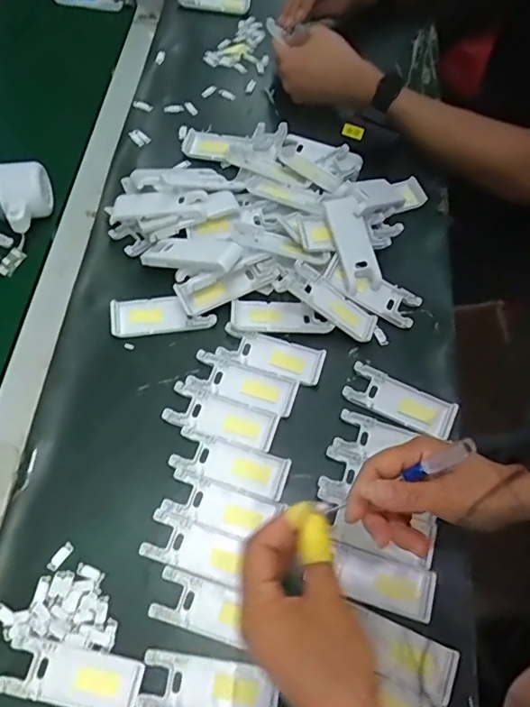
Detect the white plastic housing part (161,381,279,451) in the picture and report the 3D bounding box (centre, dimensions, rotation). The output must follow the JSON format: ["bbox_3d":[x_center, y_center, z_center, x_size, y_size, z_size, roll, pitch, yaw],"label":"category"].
[{"bbox_3d":[-0.041,0.059,0.493,0.104,0.006,0.041,16,64,5],"label":"white plastic housing part"}]

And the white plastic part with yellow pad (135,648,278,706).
[{"bbox_3d":[-0.042,0.258,0.398,0.103,0.008,0.042,10,64,2],"label":"white plastic part with yellow pad"}]

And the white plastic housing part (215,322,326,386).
[{"bbox_3d":[0.007,0.002,0.519,0.104,0.006,0.039,15,64,5],"label":"white plastic housing part"}]

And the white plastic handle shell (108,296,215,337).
[{"bbox_3d":[-0.106,-0.041,0.535,0.105,0.011,0.038,-5,64,-5],"label":"white plastic handle shell"}]

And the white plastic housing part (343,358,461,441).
[{"bbox_3d":[0.132,0.046,0.503,0.105,0.007,0.040,25,66,9],"label":"white plastic housing part"}]

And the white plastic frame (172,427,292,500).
[{"bbox_3d":[-0.031,0.101,0.475,0.104,0.007,0.040,18,65,6],"label":"white plastic frame"}]

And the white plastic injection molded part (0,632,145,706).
[{"bbox_3d":[-0.147,0.247,0.396,0.104,0.006,0.040,12,64,3],"label":"white plastic injection molded part"}]

